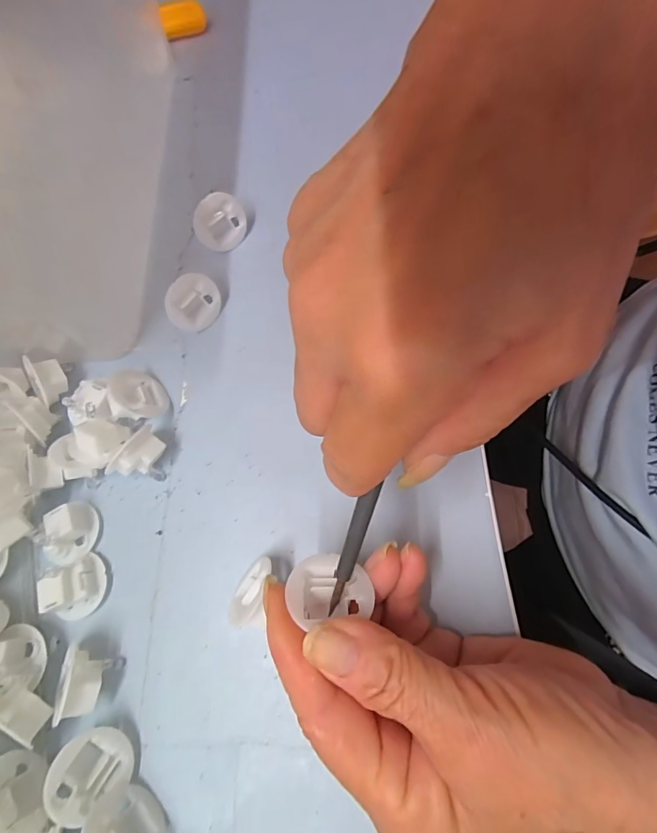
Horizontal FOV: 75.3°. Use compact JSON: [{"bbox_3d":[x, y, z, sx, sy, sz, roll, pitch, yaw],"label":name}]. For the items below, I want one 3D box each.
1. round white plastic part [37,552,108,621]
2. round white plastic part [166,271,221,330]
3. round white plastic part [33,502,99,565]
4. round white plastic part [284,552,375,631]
[{"bbox_3d":[-0.128,0.086,0.213,0.027,0.013,0.027,0,73,0],"label":"round white plastic part"},{"bbox_3d":[-0.080,-0.067,0.249,0.032,0.031,0.010,-40,44,-17],"label":"round white plastic part"},{"bbox_3d":[-0.137,0.061,0.222,0.026,0.014,0.029,34,81,15],"label":"round white plastic part"},{"bbox_3d":[0.000,0.066,0.164,0.031,0.009,0.026,-6,42,-12],"label":"round white plastic part"}]

